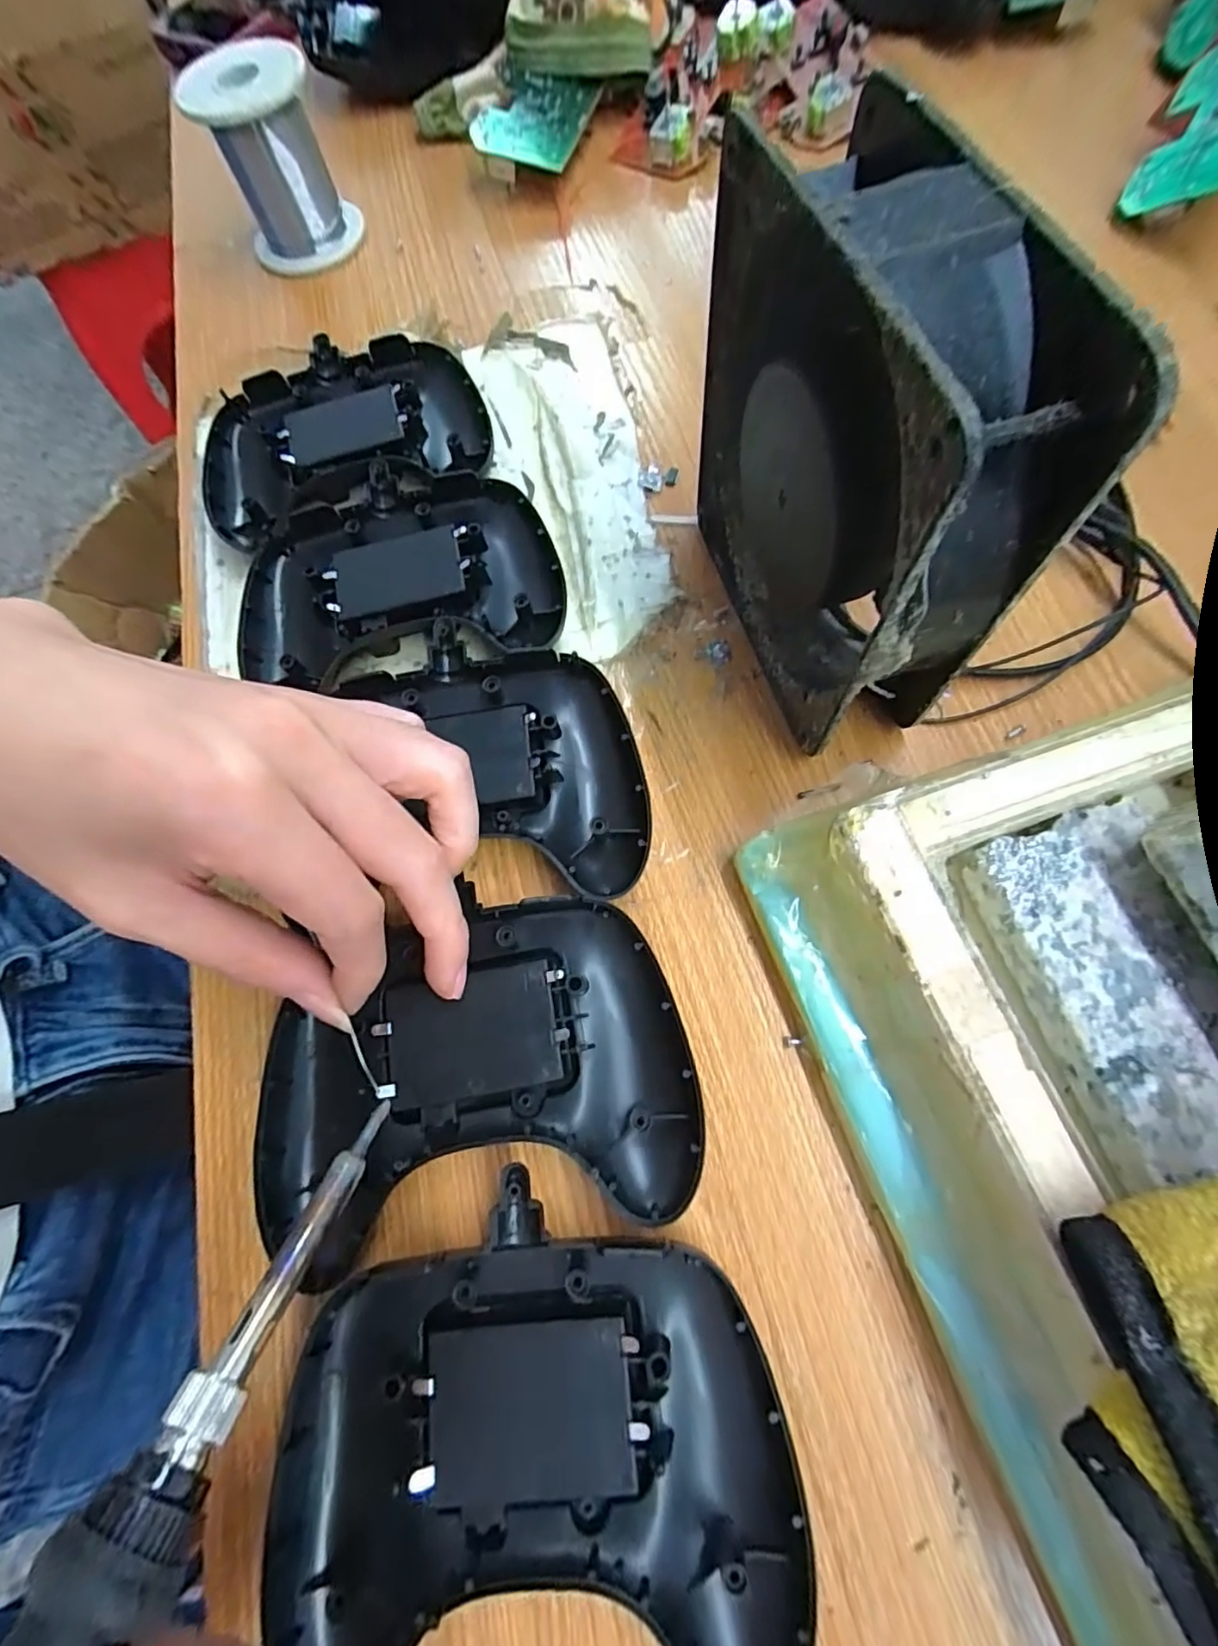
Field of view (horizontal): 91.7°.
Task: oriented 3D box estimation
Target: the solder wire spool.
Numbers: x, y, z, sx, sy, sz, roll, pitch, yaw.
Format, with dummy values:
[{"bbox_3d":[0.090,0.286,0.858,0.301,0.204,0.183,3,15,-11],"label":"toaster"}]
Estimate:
[{"bbox_3d":[-0.175,-0.349,0.314,0.057,0.071,0.057,-2,71,5],"label":"solder wire spool"}]

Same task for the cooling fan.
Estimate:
[{"bbox_3d":[0.066,-0.097,0.173,0.043,0.121,0.128,-17,71,-1],"label":"cooling fan"}]

